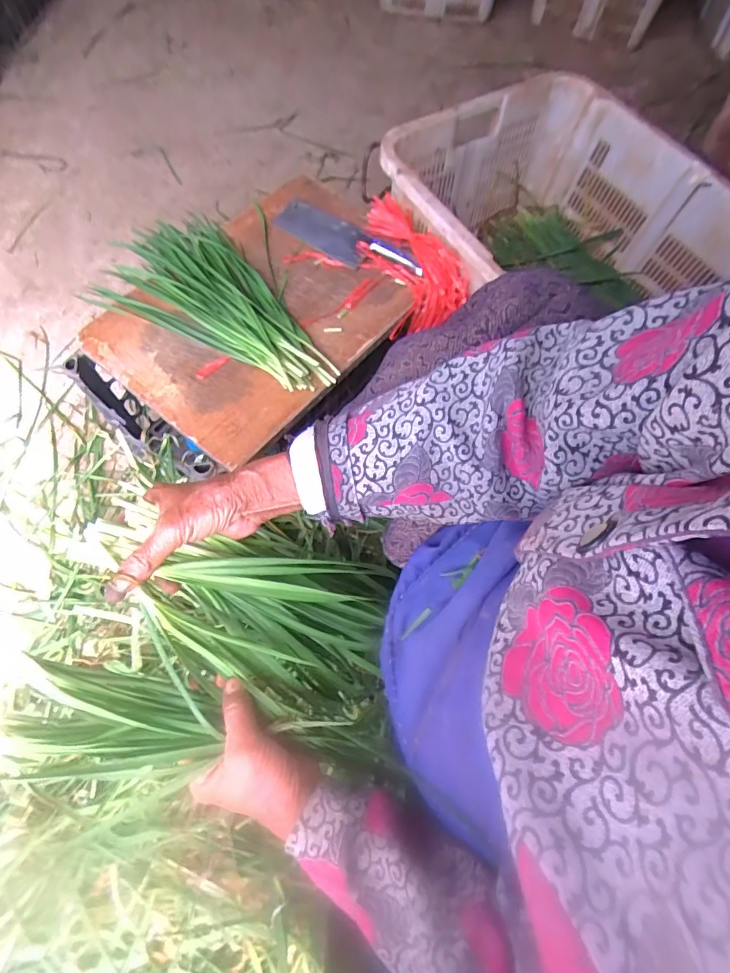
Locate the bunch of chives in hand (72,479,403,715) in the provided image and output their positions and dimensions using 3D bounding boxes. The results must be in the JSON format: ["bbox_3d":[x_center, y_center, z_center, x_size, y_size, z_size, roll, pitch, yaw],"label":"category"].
[{"bbox_3d":[-0.098,0.098,0.390,0.273,0.063,0.128,26,67,-17],"label":"bunch of chives in hand"}]

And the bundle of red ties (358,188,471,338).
[{"bbox_3d":[0.065,-0.376,0.784,0.148,0.088,0.252,-20,69,-12],"label":"bundle of red ties"}]

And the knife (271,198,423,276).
[{"bbox_3d":[-0.027,-0.420,0.783,0.276,0.018,0.083,33,68,10],"label":"knife"}]

